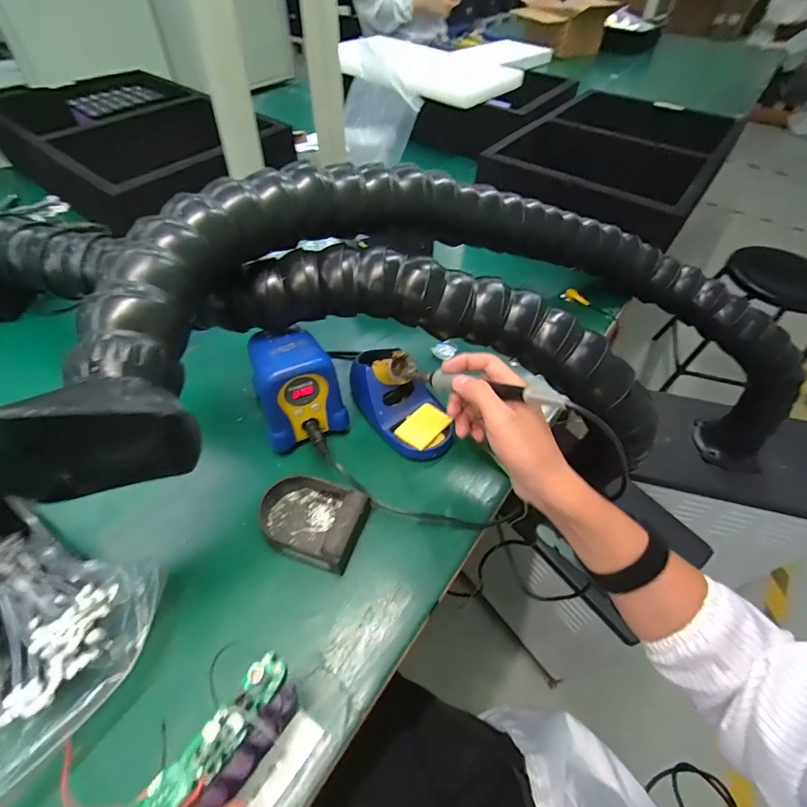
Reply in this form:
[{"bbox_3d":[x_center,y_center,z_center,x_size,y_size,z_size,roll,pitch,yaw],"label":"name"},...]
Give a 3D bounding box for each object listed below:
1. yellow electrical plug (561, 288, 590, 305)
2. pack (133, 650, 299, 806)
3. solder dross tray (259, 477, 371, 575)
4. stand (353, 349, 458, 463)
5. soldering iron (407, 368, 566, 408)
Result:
[{"bbox_3d":[0.285,-0.175,0.717,0.014,0.019,0.048,-25,56,-22],"label":"yellow electrical plug"},{"bbox_3d":[-0.117,0.231,0.287,0.027,0.092,0.112,32,55,21],"label":"pack"},{"bbox_3d":[-0.091,0.114,0.429,0.098,0.034,0.076,18,51,12],"label":"solder dross tray"},{"bbox_3d":[0.001,-0.011,0.506,0.087,0.083,0.148,-27,57,-24],"label":"stand"},{"bbox_3d":[0.066,-0.013,0.392,0.014,0.017,0.179,-36,33,-28],"label":"soldering iron"}]

